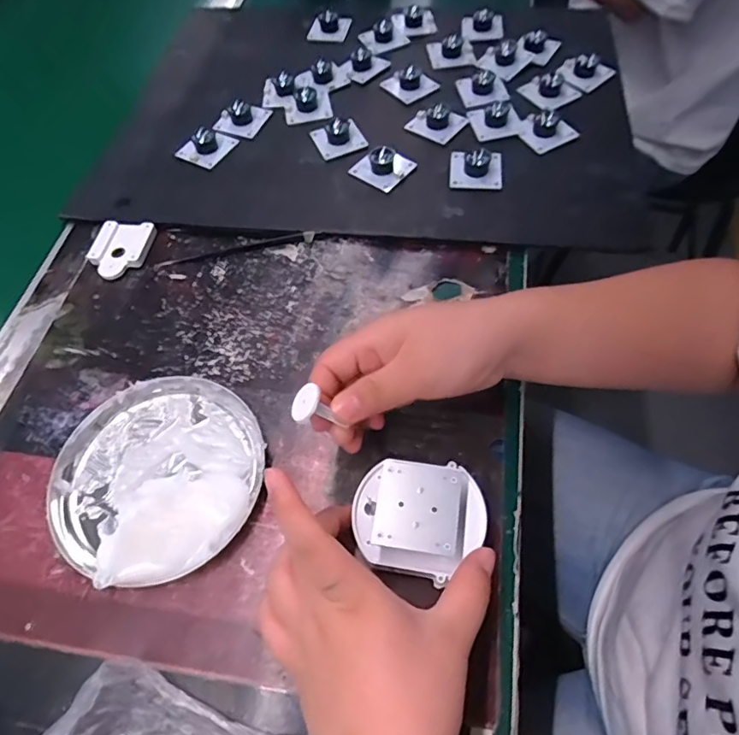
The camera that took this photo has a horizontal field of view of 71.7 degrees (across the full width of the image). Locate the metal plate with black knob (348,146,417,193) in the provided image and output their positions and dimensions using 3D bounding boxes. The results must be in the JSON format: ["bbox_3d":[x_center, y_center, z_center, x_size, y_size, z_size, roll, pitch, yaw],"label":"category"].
[{"bbox_3d":[0.011,-0.175,0.434,0.042,0.023,0.039,36,68,23],"label":"metal plate with black knob"}]

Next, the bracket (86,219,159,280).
[{"bbox_3d":[-0.205,-0.096,0.417,0.049,0.008,0.054,4,59,7],"label":"bracket"}]

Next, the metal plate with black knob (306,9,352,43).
[{"bbox_3d":[-0.044,-0.382,0.567,0.043,0.016,0.047,8,60,10],"label":"metal plate with black knob"}]

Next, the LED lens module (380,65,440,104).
[{"bbox_3d":[0.039,-0.284,0.501,0.039,0.017,0.042,-35,62,-16],"label":"LED lens module"}]

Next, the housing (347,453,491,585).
[{"bbox_3d":[0.027,0.076,0.271,0.069,0.022,0.061,16,61,14],"label":"housing"}]

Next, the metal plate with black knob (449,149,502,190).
[{"bbox_3d":[0.089,-0.169,0.424,0.042,0.021,0.040,3,59,7],"label":"metal plate with black knob"}]

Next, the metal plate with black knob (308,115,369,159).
[{"bbox_3d":[-0.028,-0.211,0.461,0.042,0.019,0.037,-16,59,-5],"label":"metal plate with black knob"}]

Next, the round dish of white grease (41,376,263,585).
[{"bbox_3d":[-0.130,0.064,0.312,0.126,0.021,0.127,-2,59,4],"label":"round dish of white grease"}]

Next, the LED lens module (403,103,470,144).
[{"bbox_3d":[0.061,-0.226,0.465,0.048,0.016,0.039,31,66,21],"label":"LED lens module"}]

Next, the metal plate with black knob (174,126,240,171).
[{"bbox_3d":[-0.150,-0.208,0.467,0.041,0.024,0.044,26,64,19],"label":"metal plate with black knob"}]

